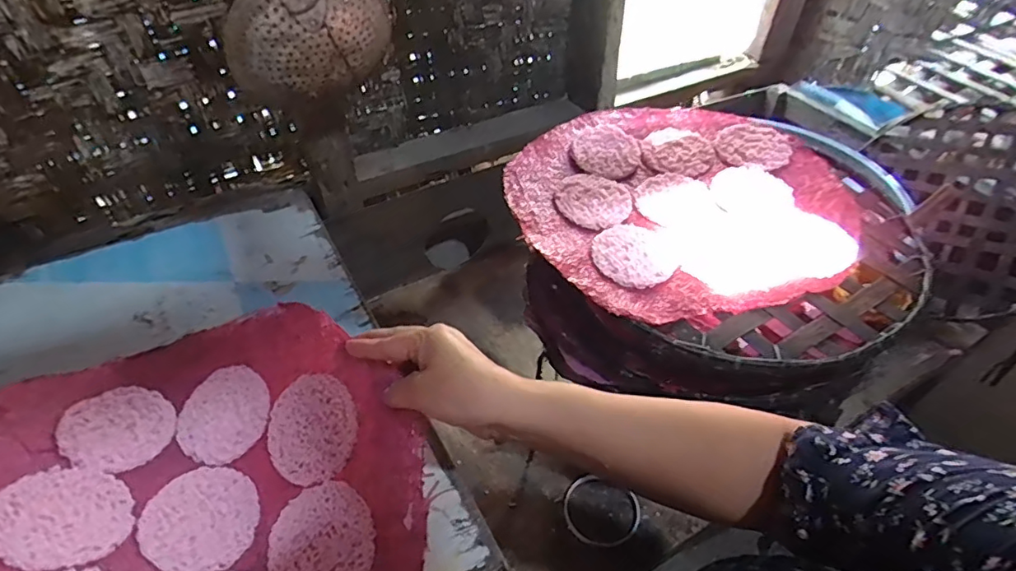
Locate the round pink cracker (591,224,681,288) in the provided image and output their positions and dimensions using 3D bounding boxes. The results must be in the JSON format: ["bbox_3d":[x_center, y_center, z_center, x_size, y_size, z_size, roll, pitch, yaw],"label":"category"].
[{"bbox_3d":[0.120,-0.032,0.503,0.075,0.006,0.081,2,46,-2],"label":"round pink cracker"}]

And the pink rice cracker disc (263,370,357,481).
[{"bbox_3d":[-0.152,0.109,0.420,0.080,0.004,0.077,-5,72,16],"label":"pink rice cracker disc"}]

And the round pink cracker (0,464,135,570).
[{"bbox_3d":[-0.297,0.154,0.364,0.079,0.004,0.079,28,17,-4],"label":"round pink cracker"}]

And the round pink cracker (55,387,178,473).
[{"bbox_3d":[-0.311,0.113,0.434,0.081,0.006,0.074,15,33,-10],"label":"round pink cracker"}]

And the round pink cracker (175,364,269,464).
[{"bbox_3d":[-0.234,0.104,0.447,0.075,0.005,0.081,-6,59,10],"label":"round pink cracker"}]

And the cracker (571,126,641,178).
[{"bbox_3d":[0.113,-0.152,0.608,0.069,0.011,0.081,28,51,22],"label":"cracker"}]

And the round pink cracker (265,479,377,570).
[{"bbox_3d":[-0.132,0.182,0.383,0.074,0.006,0.077,-5,60,9],"label":"round pink cracker"}]

